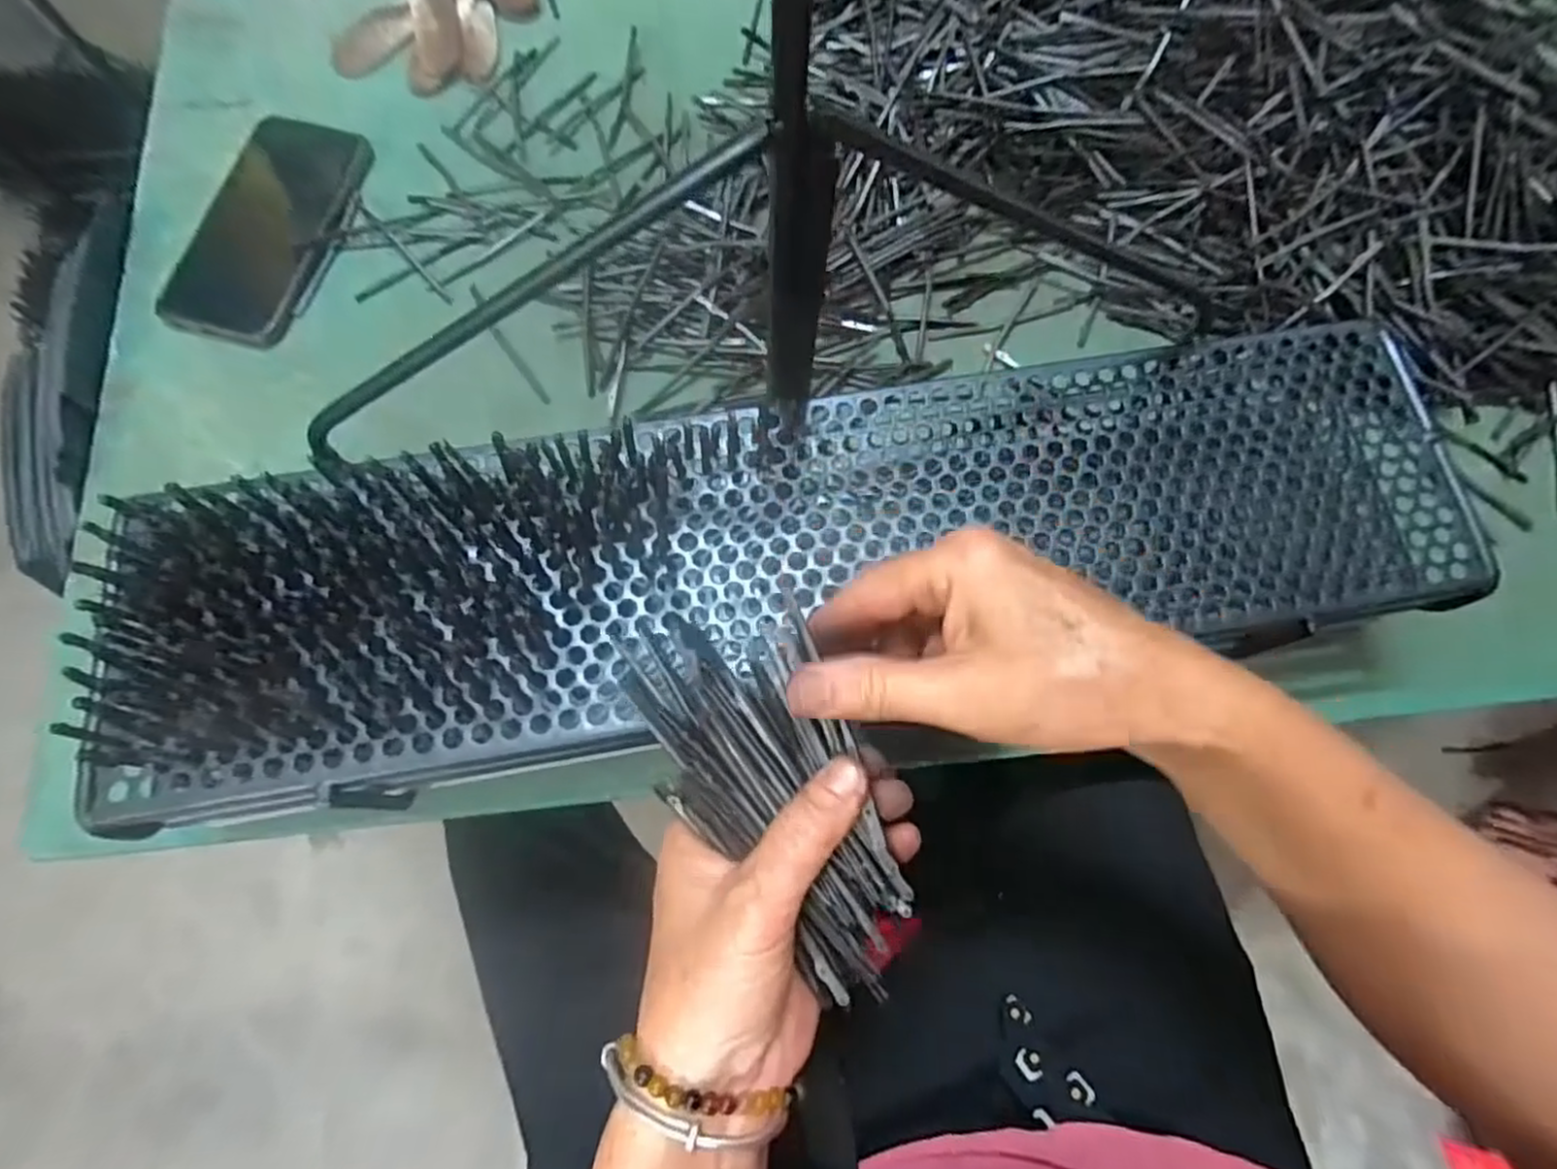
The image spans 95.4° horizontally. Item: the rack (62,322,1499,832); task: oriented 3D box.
[{"bbox_3d":[0.021,-0.020,0.306,0.589,0.036,0.144,-9,76,-4],"label":"rack"}]

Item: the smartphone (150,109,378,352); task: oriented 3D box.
[{"bbox_3d":[-0.324,-0.231,0.453,0.089,0.007,0.170,11,73,6],"label":"smartphone"}]

